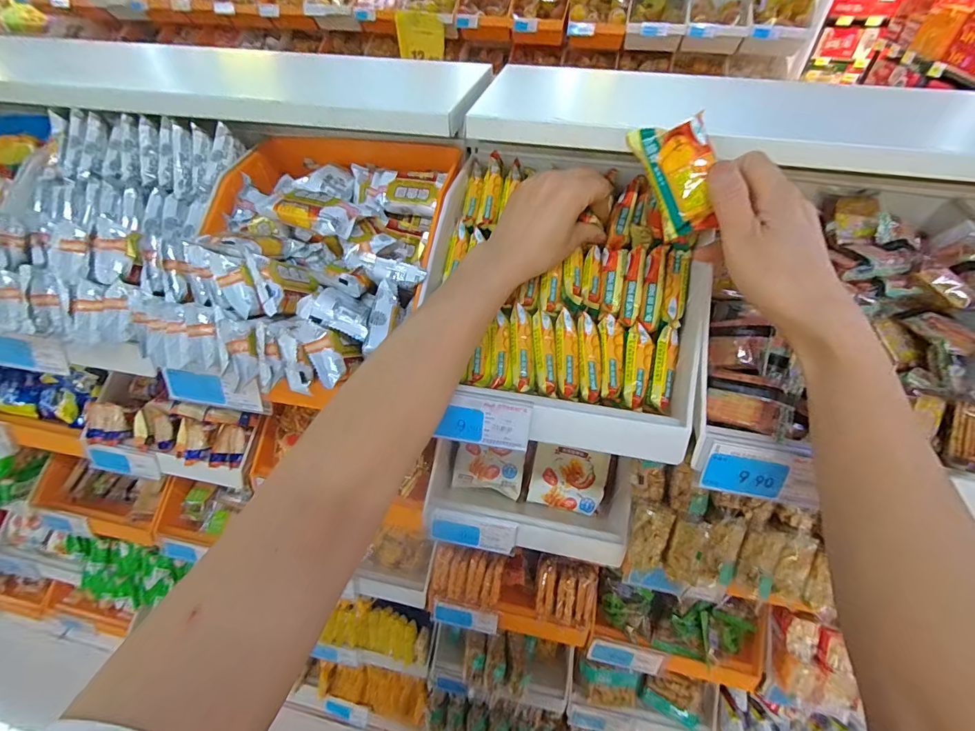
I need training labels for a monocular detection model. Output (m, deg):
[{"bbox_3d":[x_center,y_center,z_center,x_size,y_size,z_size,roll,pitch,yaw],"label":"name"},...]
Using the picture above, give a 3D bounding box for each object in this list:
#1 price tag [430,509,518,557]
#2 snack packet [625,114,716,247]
[{"bbox_3d":[-0.015,0.182,0.469,0.091,0.039,0.004,11,14,5],"label":"price tag"},{"bbox_3d":[0.133,-0.134,0.300,0.045,0.011,0.084,-16,84,27],"label":"snack packet"}]

